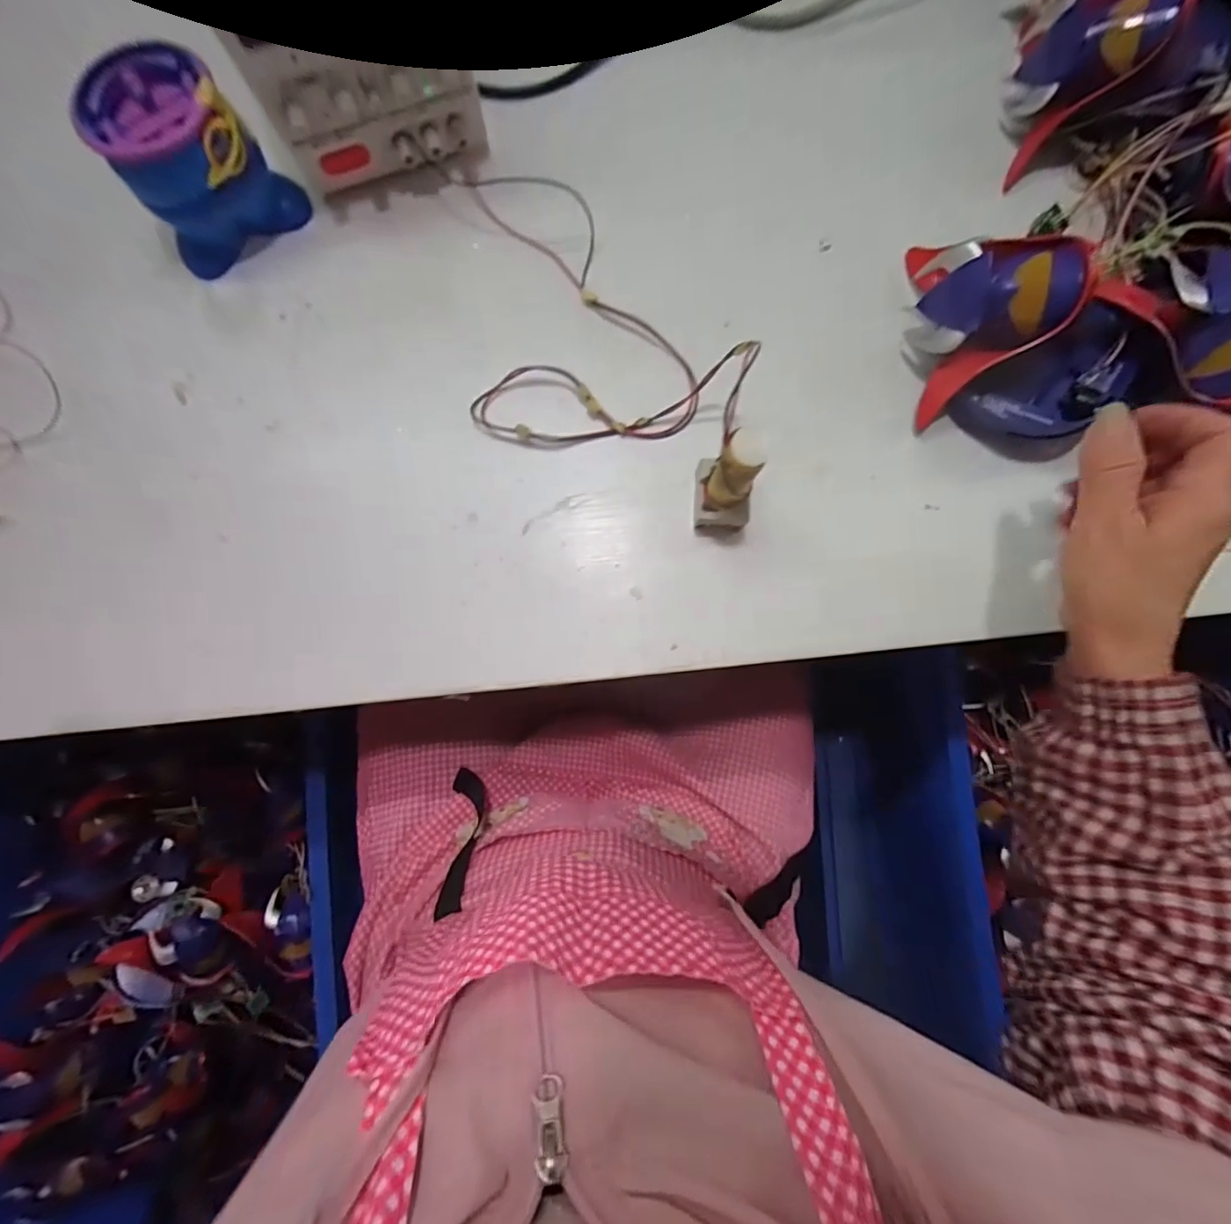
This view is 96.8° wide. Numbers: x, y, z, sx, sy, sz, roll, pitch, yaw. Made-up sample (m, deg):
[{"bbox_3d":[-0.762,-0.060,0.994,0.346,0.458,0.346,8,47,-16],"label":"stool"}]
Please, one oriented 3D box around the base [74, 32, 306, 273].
[{"bbox_3d":[-0.274,-0.291,0.353,0.095,0.076,0.078,-36,86,-3],"label":"base"}]

